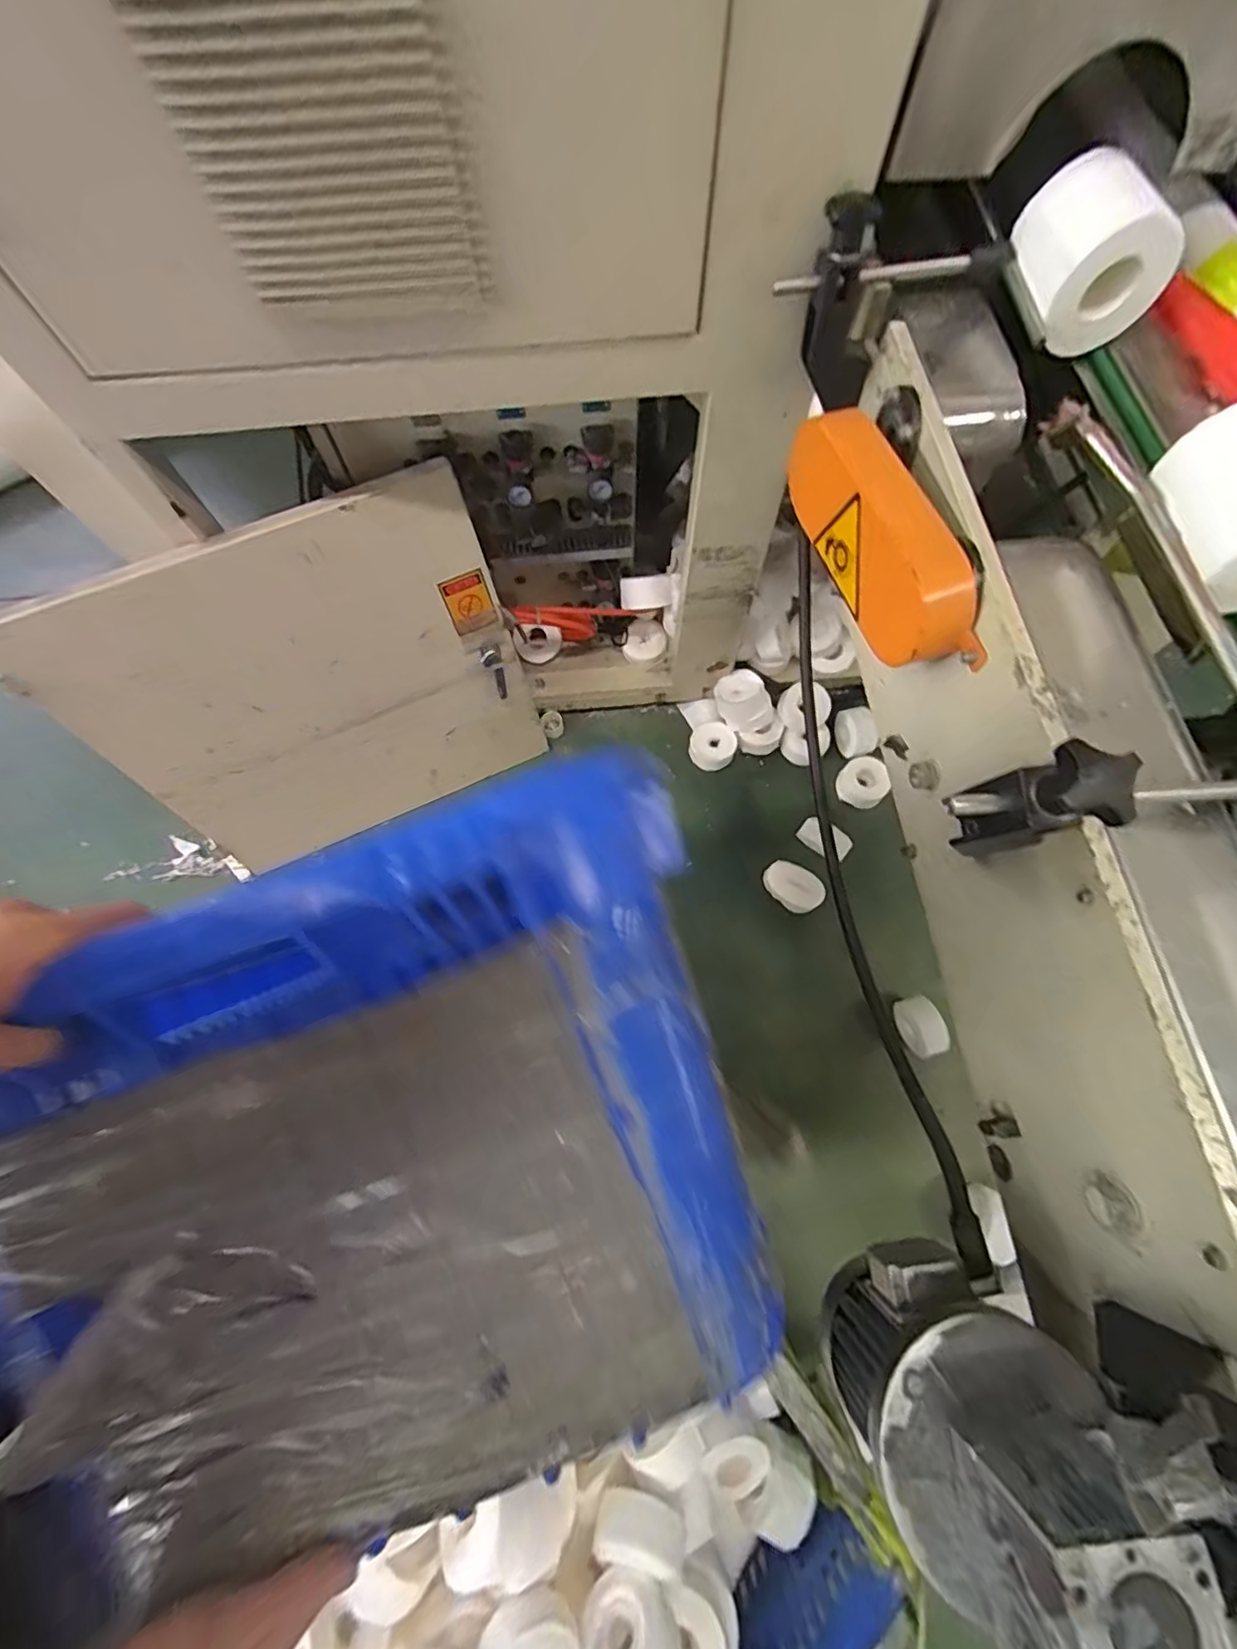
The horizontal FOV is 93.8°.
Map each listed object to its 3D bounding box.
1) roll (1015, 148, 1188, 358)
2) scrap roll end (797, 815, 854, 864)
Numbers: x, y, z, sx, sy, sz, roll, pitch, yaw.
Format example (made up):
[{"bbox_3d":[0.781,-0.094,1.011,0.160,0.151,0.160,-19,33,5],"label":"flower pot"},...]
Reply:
[{"bbox_3d":[0.419,-0.515,0.521,0.088,0.089,0.117,-7,70,-2],"label":"roll"},{"bbox_3d":[0.402,0.030,1.127,0.100,0.022,0.063,36,74,13],"label":"scrap roll end"}]

